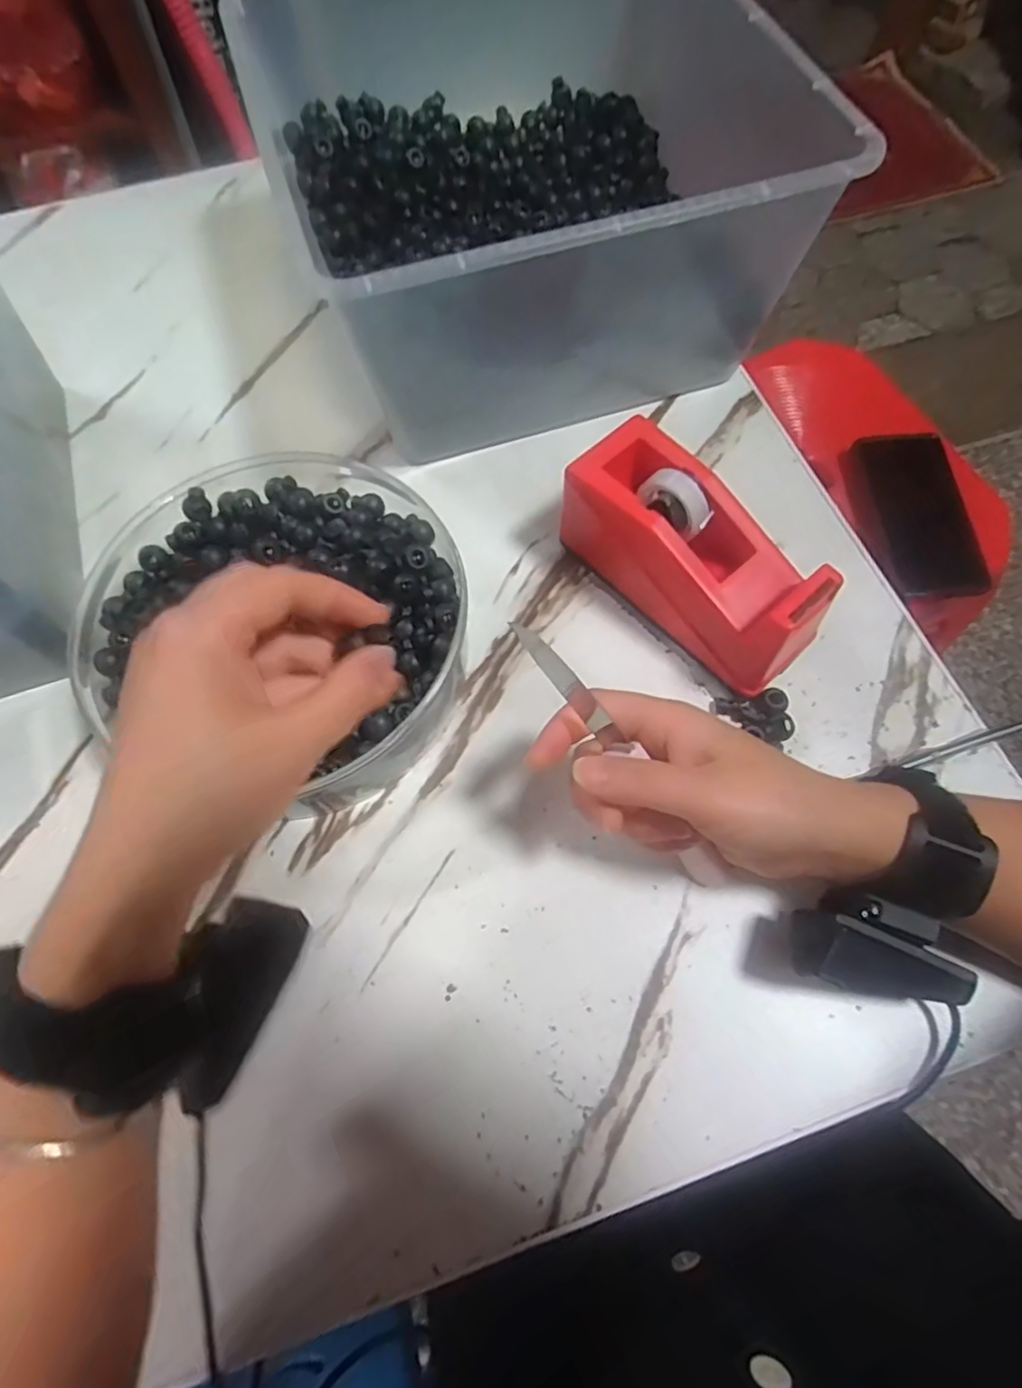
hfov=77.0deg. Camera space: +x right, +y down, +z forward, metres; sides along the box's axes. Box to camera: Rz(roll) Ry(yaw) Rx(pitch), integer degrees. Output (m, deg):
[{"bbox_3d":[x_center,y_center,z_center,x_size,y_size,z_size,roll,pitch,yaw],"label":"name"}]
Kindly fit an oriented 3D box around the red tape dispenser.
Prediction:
[{"bbox_3d":[0.100,-0.074,0.353,0.067,0.073,0.148,-39,71,-15],"label":"red tape dispenser"}]

